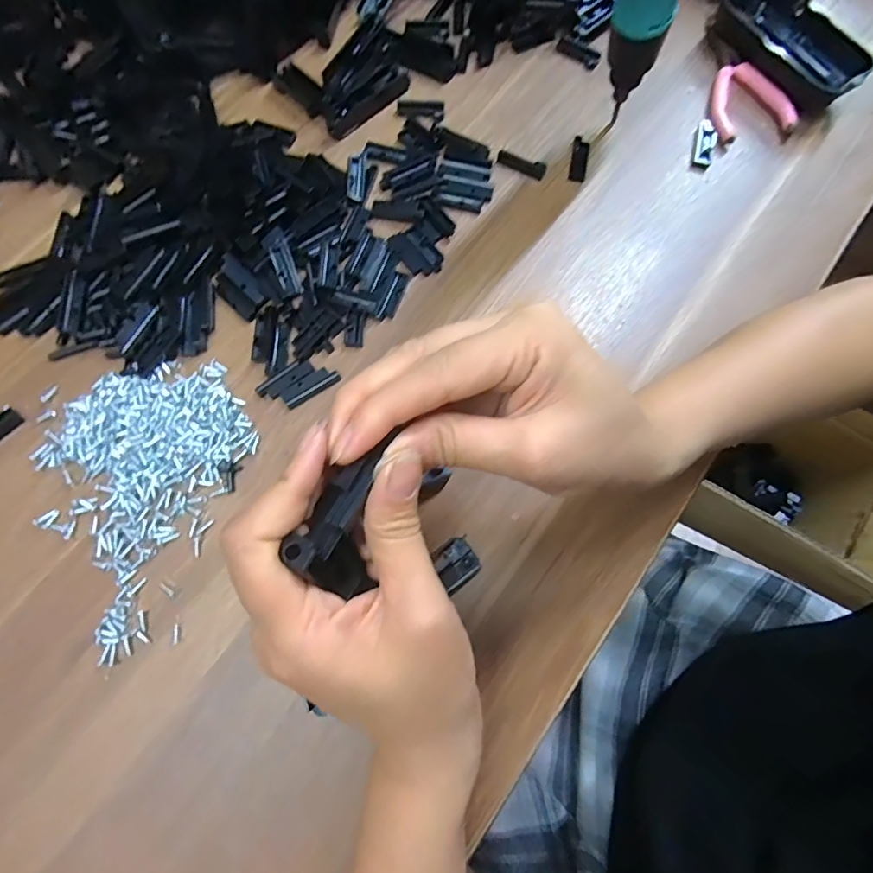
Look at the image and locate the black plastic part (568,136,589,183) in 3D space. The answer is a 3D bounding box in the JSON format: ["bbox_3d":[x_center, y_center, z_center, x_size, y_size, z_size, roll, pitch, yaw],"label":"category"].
[{"bbox_3d":[0.099,-0.192,0.340,0.011,0.004,0.035,11,74,2],"label":"black plastic part"}]

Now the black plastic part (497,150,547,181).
[{"bbox_3d":[0.059,-0.187,0.338,0.034,0.005,0.011,27,75,6],"label":"black plastic part"}]

